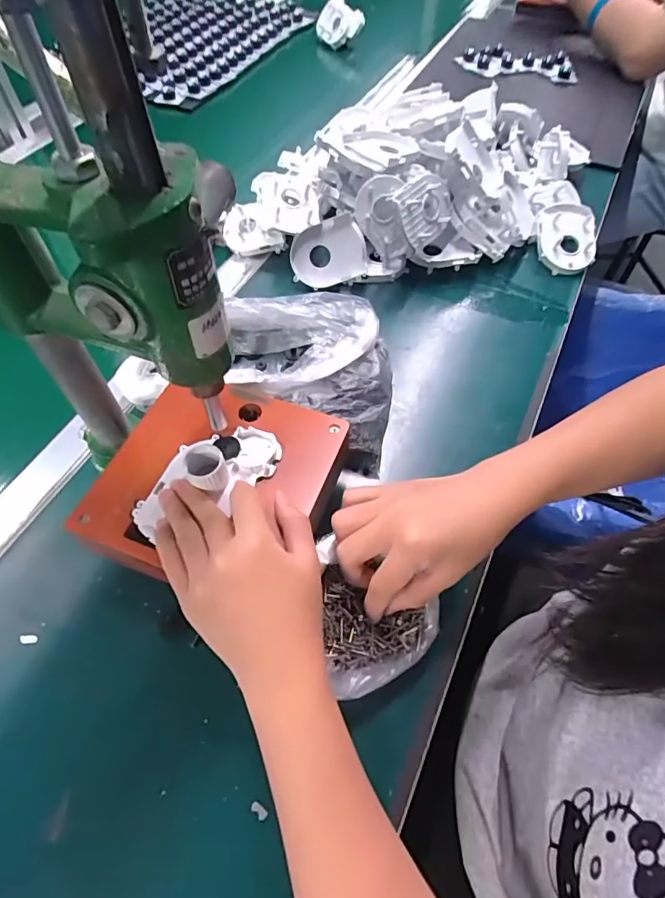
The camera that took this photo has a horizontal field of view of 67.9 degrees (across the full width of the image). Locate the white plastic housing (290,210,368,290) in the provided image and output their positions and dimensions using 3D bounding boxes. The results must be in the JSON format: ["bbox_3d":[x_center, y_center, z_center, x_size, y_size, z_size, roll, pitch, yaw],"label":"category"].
[{"bbox_3d":[-0.004,-0.219,0.559,0.083,0.065,0.023,-25,23,3],"label":"white plastic housing"}]

